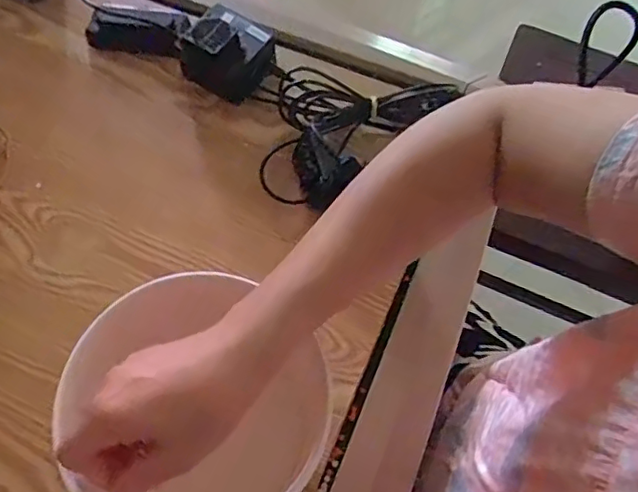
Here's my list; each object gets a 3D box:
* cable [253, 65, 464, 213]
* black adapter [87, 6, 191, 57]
[{"bbox_3d":[0.039,-0.110,0.567,0.195,0.056,0.145,2,65,-1],"label":"cable"},{"bbox_3d":[-0.192,-0.225,0.628,0.109,0.037,0.047,10,65,3],"label":"black adapter"}]

